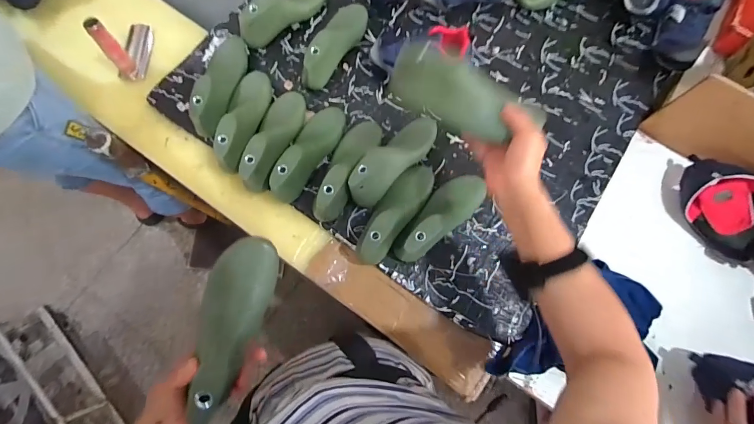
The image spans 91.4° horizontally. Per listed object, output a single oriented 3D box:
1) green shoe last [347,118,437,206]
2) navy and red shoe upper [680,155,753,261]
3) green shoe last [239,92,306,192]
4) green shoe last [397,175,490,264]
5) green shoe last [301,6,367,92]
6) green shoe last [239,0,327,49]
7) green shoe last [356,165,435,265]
[{"bbox_3d":[0.028,-0.091,0.629,0.064,0.091,0.197,41,79,8],"label":"green shoe last"},{"bbox_3d":[0.615,-0.010,0.644,0.189,0.059,0.124,48,117,5],"label":"navy and red shoe upper"},{"bbox_3d":[-0.180,-0.131,0.640,0.066,0.065,0.194,17,60,3],"label":"green shoe last"},{"bbox_3d":[0.103,0.004,0.605,0.195,0.072,0.071,-41,81,-10],"label":"green shoe last"},{"bbox_3d":[-0.078,-0.316,0.683,0.049,0.077,0.200,29,78,5],"label":"green shoe last"},{"bbox_3d":[-0.179,-0.392,0.705,0.196,0.081,0.056,-43,81,-10],"label":"green shoe last"},{"bbox_3d":[0.031,-0.003,0.603,0.060,0.076,0.194,35,78,7],"label":"green shoe last"}]

